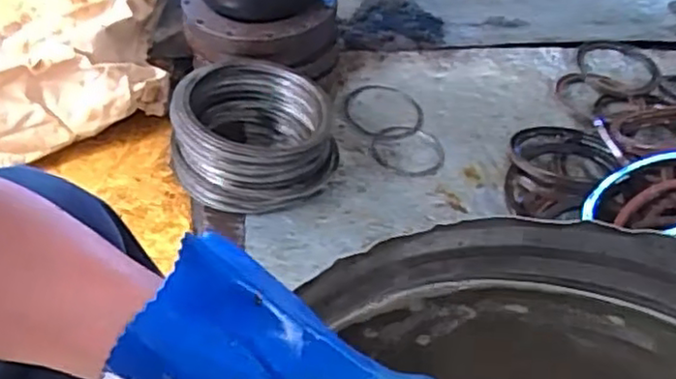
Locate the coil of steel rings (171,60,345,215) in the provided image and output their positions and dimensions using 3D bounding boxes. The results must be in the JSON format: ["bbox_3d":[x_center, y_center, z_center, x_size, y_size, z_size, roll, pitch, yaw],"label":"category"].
[{"bbox_3d":[-0.118,-0.078,0.996,0.220,0.142,0.207,3,46,-3],"label":"coil of steel rings"}]

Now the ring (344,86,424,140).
[{"bbox_3d":[0.078,-0.131,1.170,0.136,0.007,0.132,3,51,-4],"label":"ring"}]

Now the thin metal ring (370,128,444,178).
[{"bbox_3d":[0.113,-0.061,1.113,0.121,0.008,0.107,16,54,3],"label":"thin metal ring"}]

